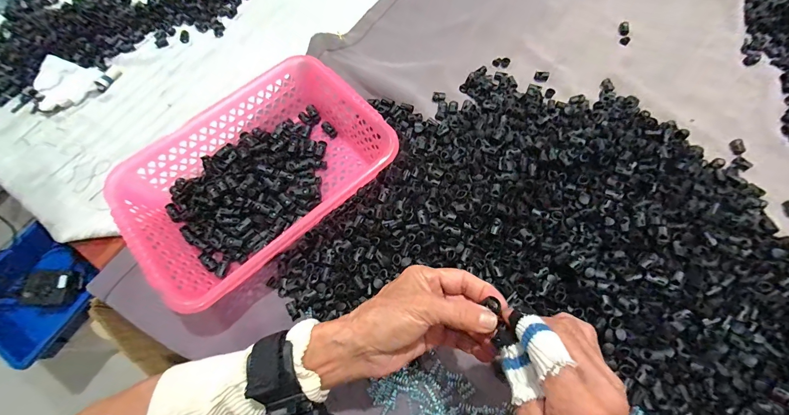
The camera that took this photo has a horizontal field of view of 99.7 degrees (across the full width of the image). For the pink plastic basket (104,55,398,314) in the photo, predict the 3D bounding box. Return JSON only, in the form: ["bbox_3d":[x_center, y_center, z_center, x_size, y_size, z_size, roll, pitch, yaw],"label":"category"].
[{"bbox_3d":[-0.167,-0.040,0.428,0.302,0.072,0.211,-41,71,-14],"label":"pink plastic basket"}]

